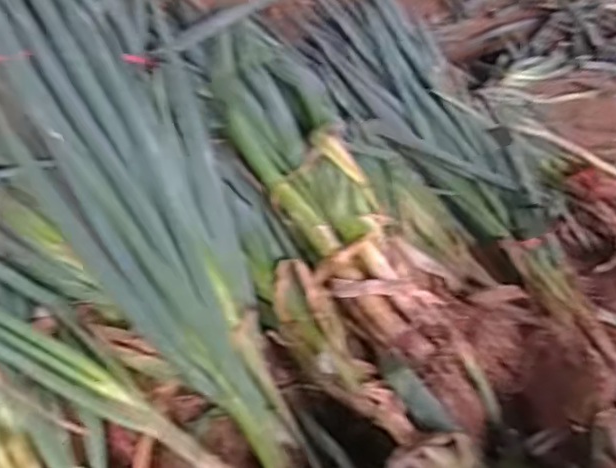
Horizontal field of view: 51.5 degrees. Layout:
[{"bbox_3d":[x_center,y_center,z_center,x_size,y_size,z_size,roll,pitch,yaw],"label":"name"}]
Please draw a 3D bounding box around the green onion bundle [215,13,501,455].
[{"bbox_3d":[0.020,-0.035,0.899,0.205,0.114,0.679,-18,65,-19],"label":"green onion bundle"}]

